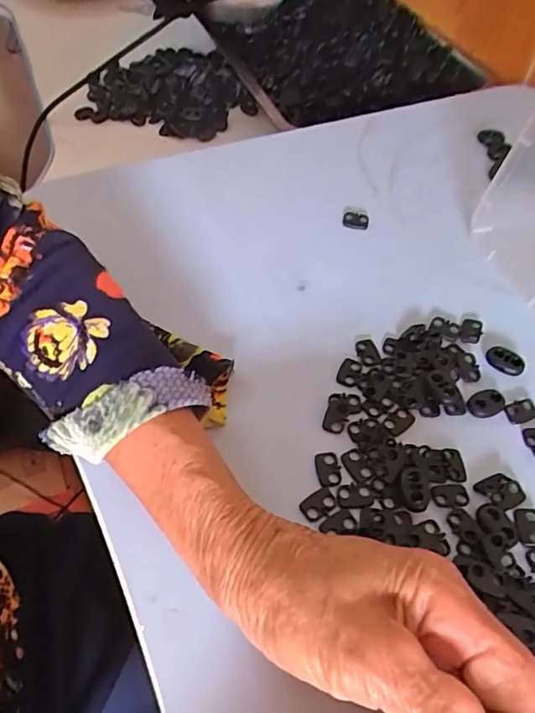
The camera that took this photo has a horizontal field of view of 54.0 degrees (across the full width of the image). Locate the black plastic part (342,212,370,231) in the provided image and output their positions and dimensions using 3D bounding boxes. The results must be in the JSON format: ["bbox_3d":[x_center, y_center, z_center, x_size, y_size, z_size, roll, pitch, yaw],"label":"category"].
[{"bbox_3d":[0.064,-0.098,0.378,0.018,0.004,0.014,13,55,9],"label":"black plastic part"}]

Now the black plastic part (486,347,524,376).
[{"bbox_3d":[0.140,0.003,0.310,0.022,0.008,0.012,34,61,22],"label":"black plastic part"}]

